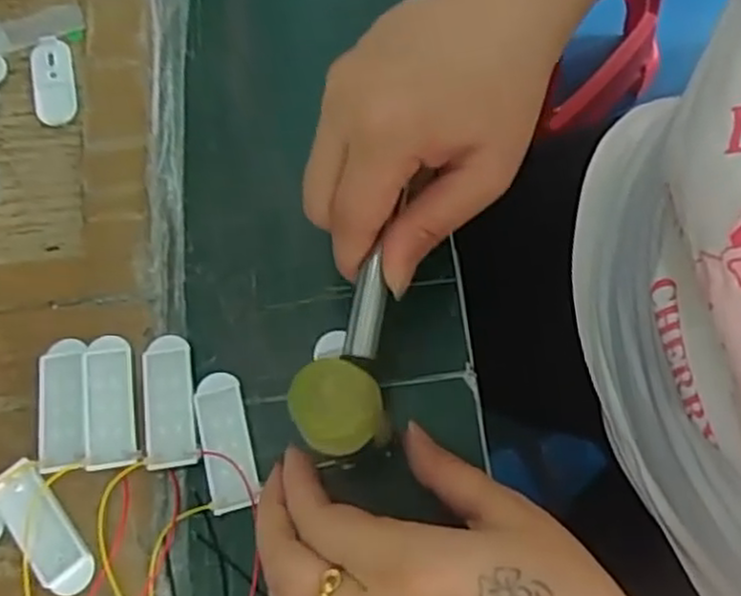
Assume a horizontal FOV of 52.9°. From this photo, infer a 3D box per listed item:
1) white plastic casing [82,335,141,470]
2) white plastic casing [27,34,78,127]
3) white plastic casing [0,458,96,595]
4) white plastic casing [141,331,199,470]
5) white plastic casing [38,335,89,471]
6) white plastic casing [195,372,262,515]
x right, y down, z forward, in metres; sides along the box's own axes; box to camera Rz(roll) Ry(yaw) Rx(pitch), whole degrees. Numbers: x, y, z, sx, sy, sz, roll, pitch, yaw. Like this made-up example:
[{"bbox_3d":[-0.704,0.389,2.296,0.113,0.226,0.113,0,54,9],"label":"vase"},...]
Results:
[{"bbox_3d":[-0.111,0.044,0.316,0.021,0.005,0.057,-13,70,1],"label":"white plastic casing"},{"bbox_3d":[-0.161,-0.111,0.376,0.022,0.004,0.051,-17,70,-1],"label":"white plastic casing"},{"bbox_3d":[-0.133,0.093,0.300,0.021,0.005,0.058,-38,71,-8],"label":"white plastic casing"},{"bbox_3d":[-0.086,0.043,0.316,0.021,0.006,0.058,-10,70,2],"label":"white plastic casing"},{"bbox_3d":[-0.131,0.044,0.317,0.021,0.008,0.057,-10,70,2],"label":"white plastic casing"},{"bbox_3d":[-0.060,0.059,0.311,0.020,0.004,0.057,-15,70,0],"label":"white plastic casing"}]

